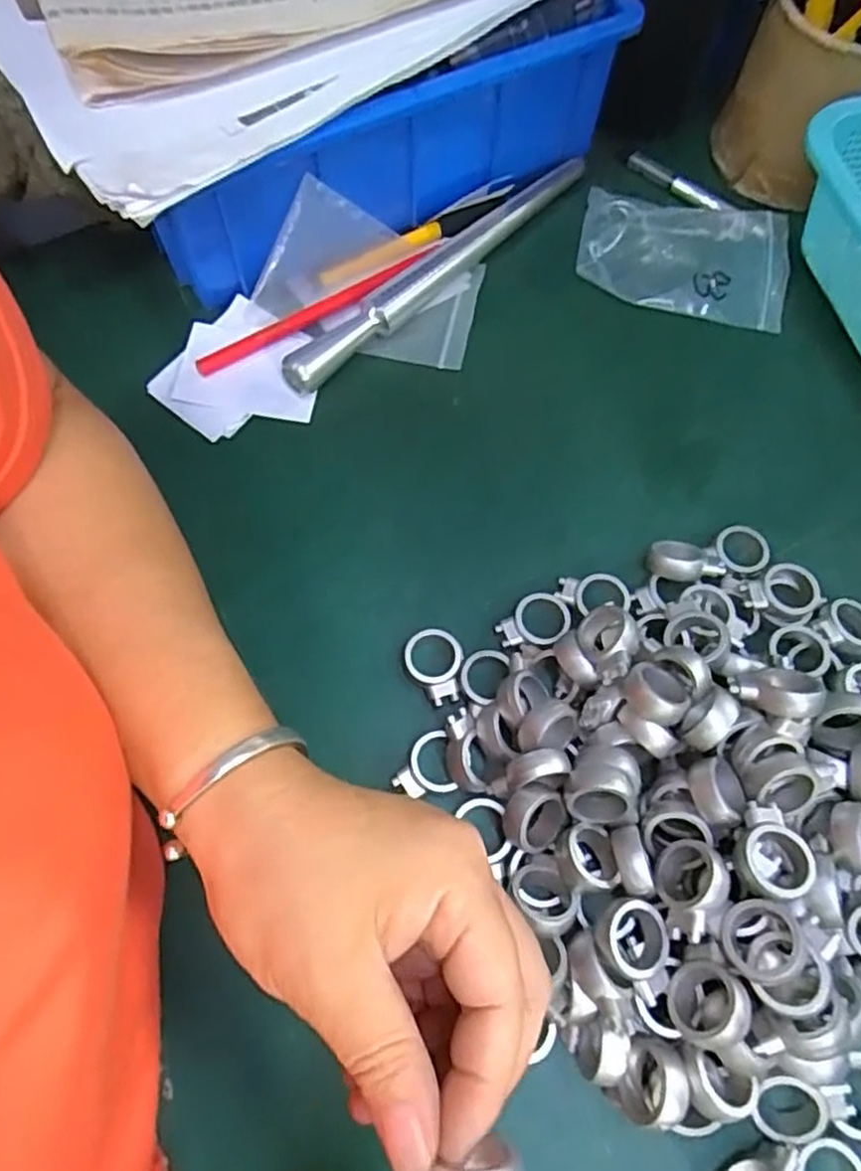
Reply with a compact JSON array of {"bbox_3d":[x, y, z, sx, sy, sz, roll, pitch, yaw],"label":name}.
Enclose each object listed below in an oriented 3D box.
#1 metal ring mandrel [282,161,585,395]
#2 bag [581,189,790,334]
[{"bbox_3d":[0.008,-0.185,0.409,0.018,0.018,0.234,41,72,15],"label":"metal ring mandrel"},{"bbox_3d":[0.151,-0.195,0.418,0.122,0.017,0.077,9,67,3],"label":"bag"}]

